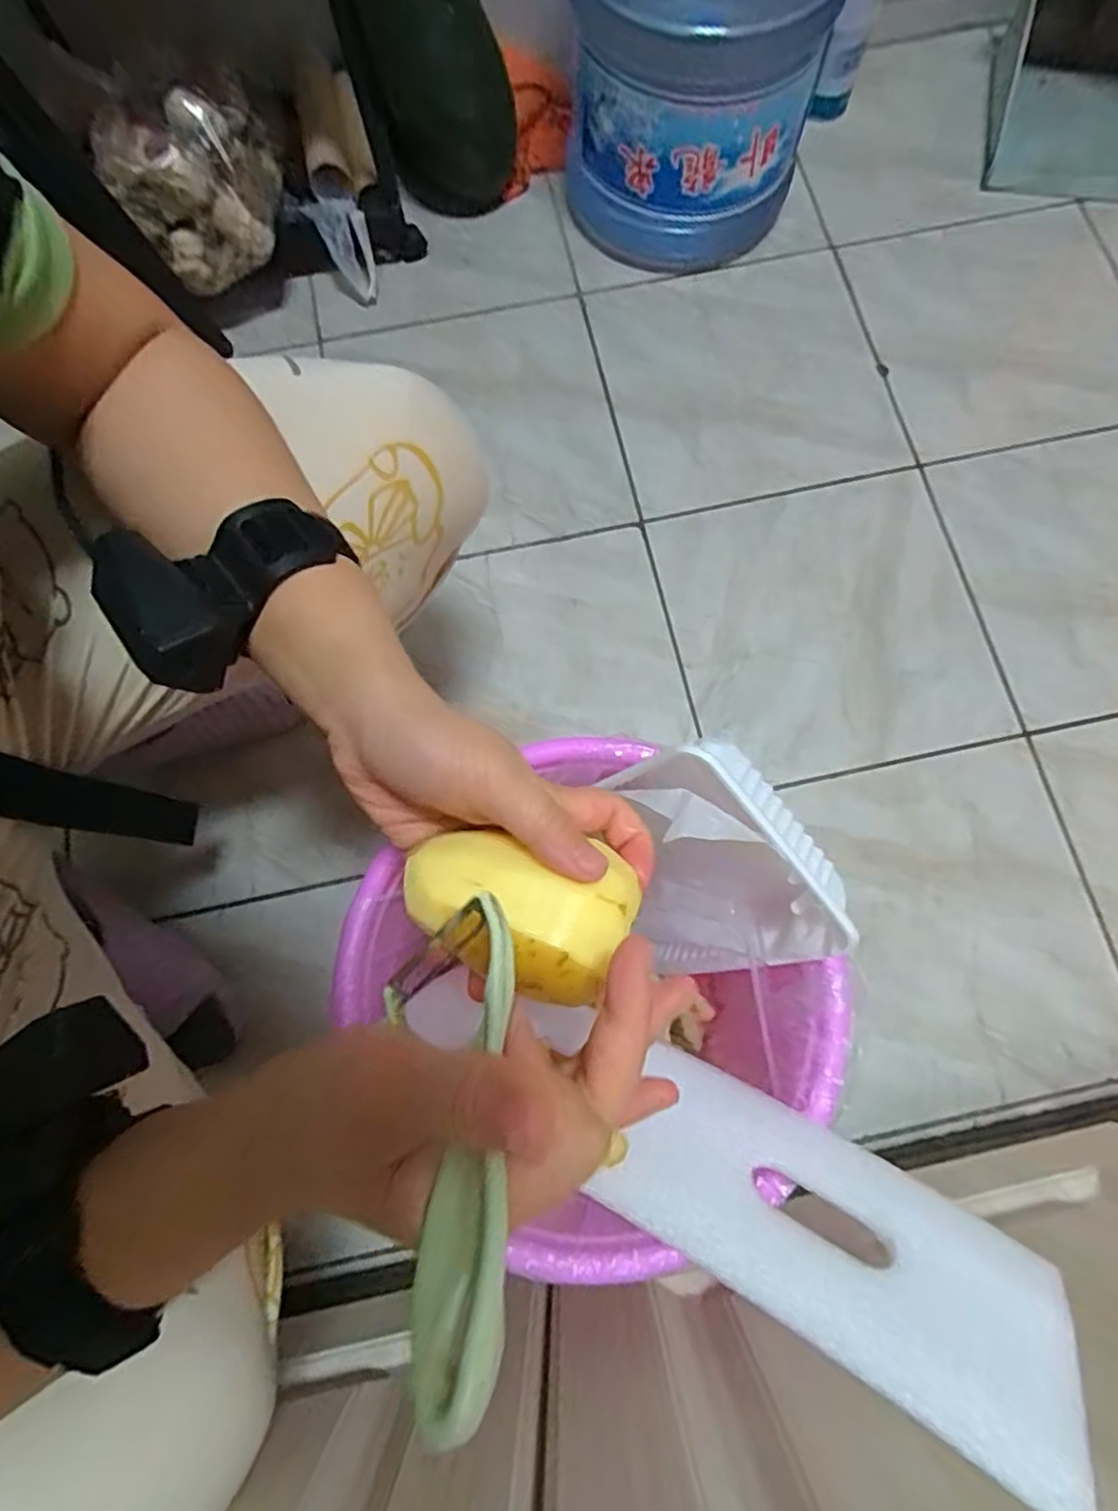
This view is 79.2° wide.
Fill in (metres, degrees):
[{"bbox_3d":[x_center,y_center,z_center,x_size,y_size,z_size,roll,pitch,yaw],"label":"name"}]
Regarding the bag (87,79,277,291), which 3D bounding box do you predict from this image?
[{"bbox_3d":[-0.359,-0.569,0.682,0.161,0.110,0.120,-20,76,-4],"label":"bag"}]

